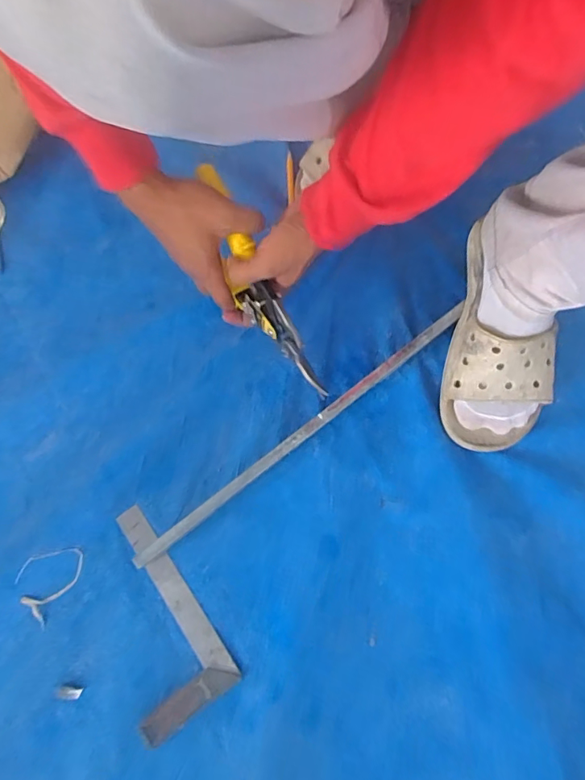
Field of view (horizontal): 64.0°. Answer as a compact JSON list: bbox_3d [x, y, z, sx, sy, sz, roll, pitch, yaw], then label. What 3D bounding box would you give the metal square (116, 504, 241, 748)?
[{"bbox_3d":[-0.148,0.228,0.472,0.098,0.005,0.200,-35,74,-9],"label":"metal square"}]

